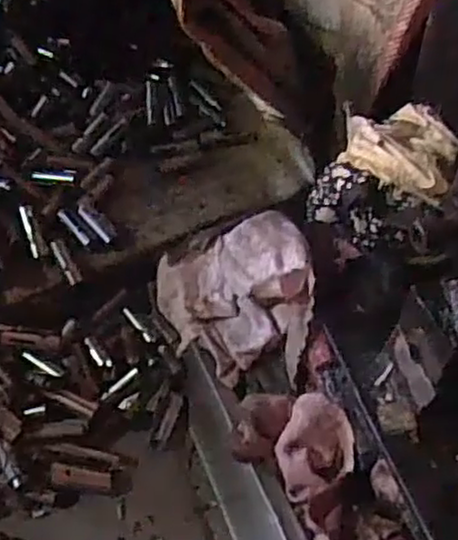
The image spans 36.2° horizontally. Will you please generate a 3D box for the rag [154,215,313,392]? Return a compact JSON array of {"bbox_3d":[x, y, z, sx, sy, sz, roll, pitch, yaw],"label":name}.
[{"bbox_3d":[0.004,0.015,0.459,0.092,0.062,0.104,-7,52,-7],"label":"rag"}]

